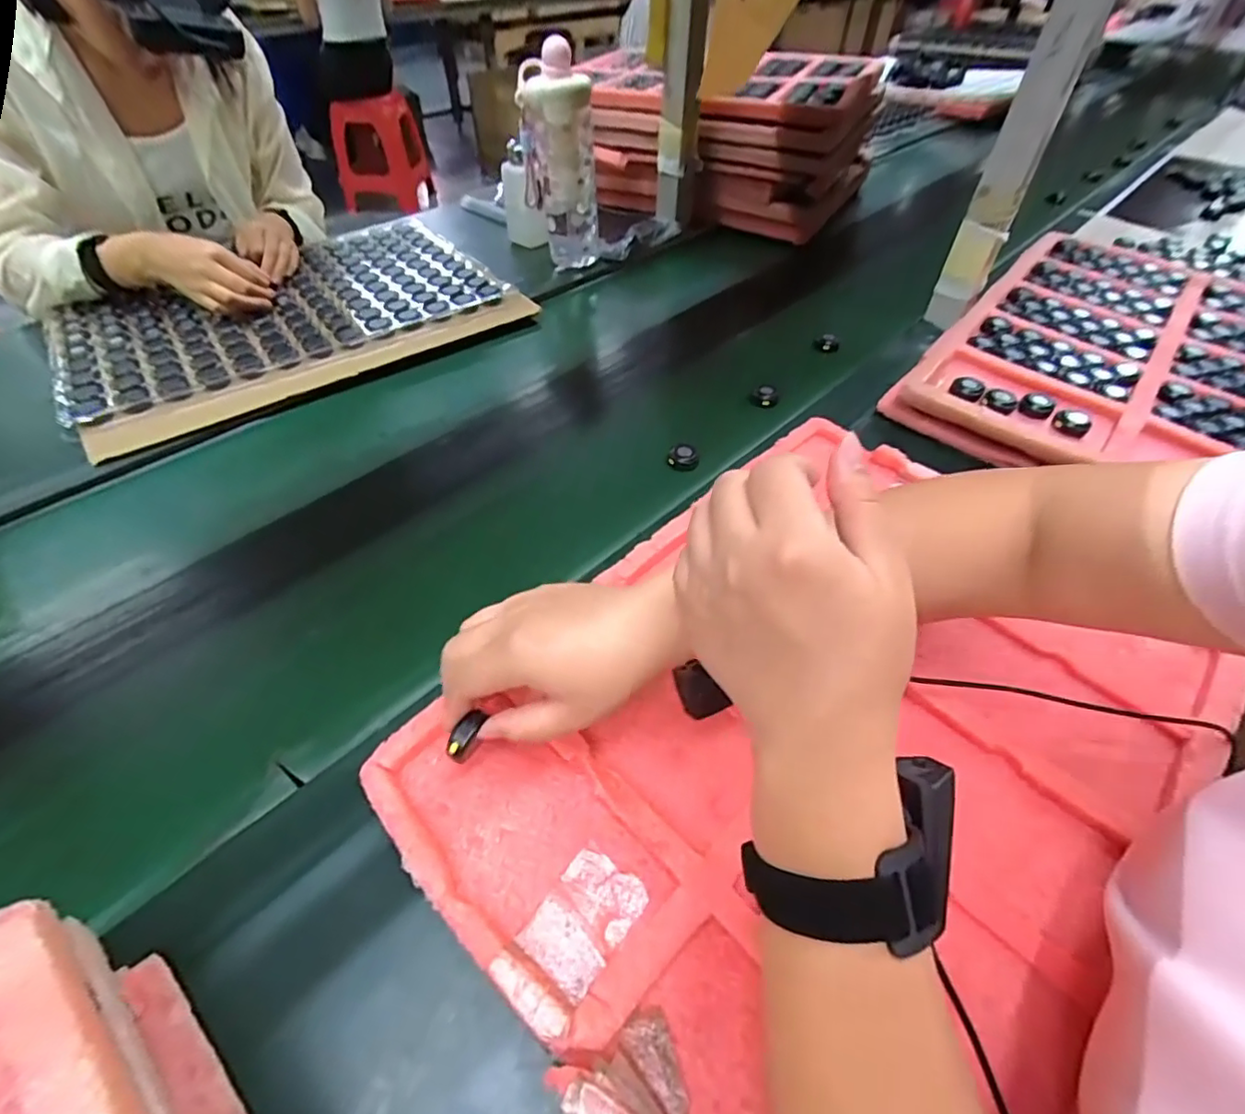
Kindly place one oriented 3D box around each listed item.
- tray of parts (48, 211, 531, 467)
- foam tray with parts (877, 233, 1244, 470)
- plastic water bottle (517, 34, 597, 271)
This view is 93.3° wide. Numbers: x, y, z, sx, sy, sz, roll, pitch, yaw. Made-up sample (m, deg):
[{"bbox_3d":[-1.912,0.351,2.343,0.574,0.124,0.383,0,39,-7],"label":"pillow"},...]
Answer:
[{"bbox_3d":[-0.424,-0.325,0.748,0.500,0.017,0.374,-31,55,-25],"label":"tray of parts"},{"bbox_3d":[0.584,-0.213,0.657,0.364,0.060,0.525,36,57,24],"label":"foam tray with parts"},{"bbox_3d":[-0.085,-0.521,0.788,0.095,0.232,0.067,-11,49,-10],"label":"plastic water bottle"}]

